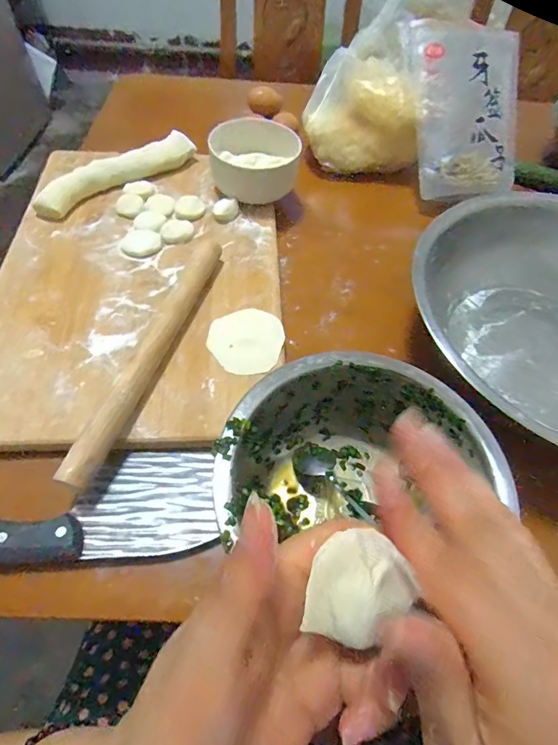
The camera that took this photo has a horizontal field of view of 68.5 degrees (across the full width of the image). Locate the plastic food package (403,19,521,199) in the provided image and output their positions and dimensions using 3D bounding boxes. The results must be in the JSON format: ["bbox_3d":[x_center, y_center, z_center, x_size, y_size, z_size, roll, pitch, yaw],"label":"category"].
[{"bbox_3d":[0.240,-0.326,0.510,0.140,0.035,0.202,-7,96,-9],"label":"plastic food package"}]

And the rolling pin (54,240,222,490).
[{"bbox_3d":[-0.113,-0.024,0.371,0.023,0.028,0.266,16,60,8],"label":"rolling pin"}]

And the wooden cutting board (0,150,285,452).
[{"bbox_3d":[-0.143,-0.097,0.436,0.286,0.041,0.374,0,59,-1],"label":"wooden cutting board"}]

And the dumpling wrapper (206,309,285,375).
[{"bbox_3d":[-0.032,-0.030,0.396,0.071,0.004,0.072,3,61,-6],"label":"dumpling wrapper"}]

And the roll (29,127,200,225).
[{"bbox_3d":[-0.196,-0.240,0.496,0.201,0.028,0.036,-37,67,-21],"label":"roll"}]

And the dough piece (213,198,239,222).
[{"bbox_3d":[-0.063,-0.192,0.483,0.029,0.014,0.023,-11,60,-8],"label":"dough piece"}]

